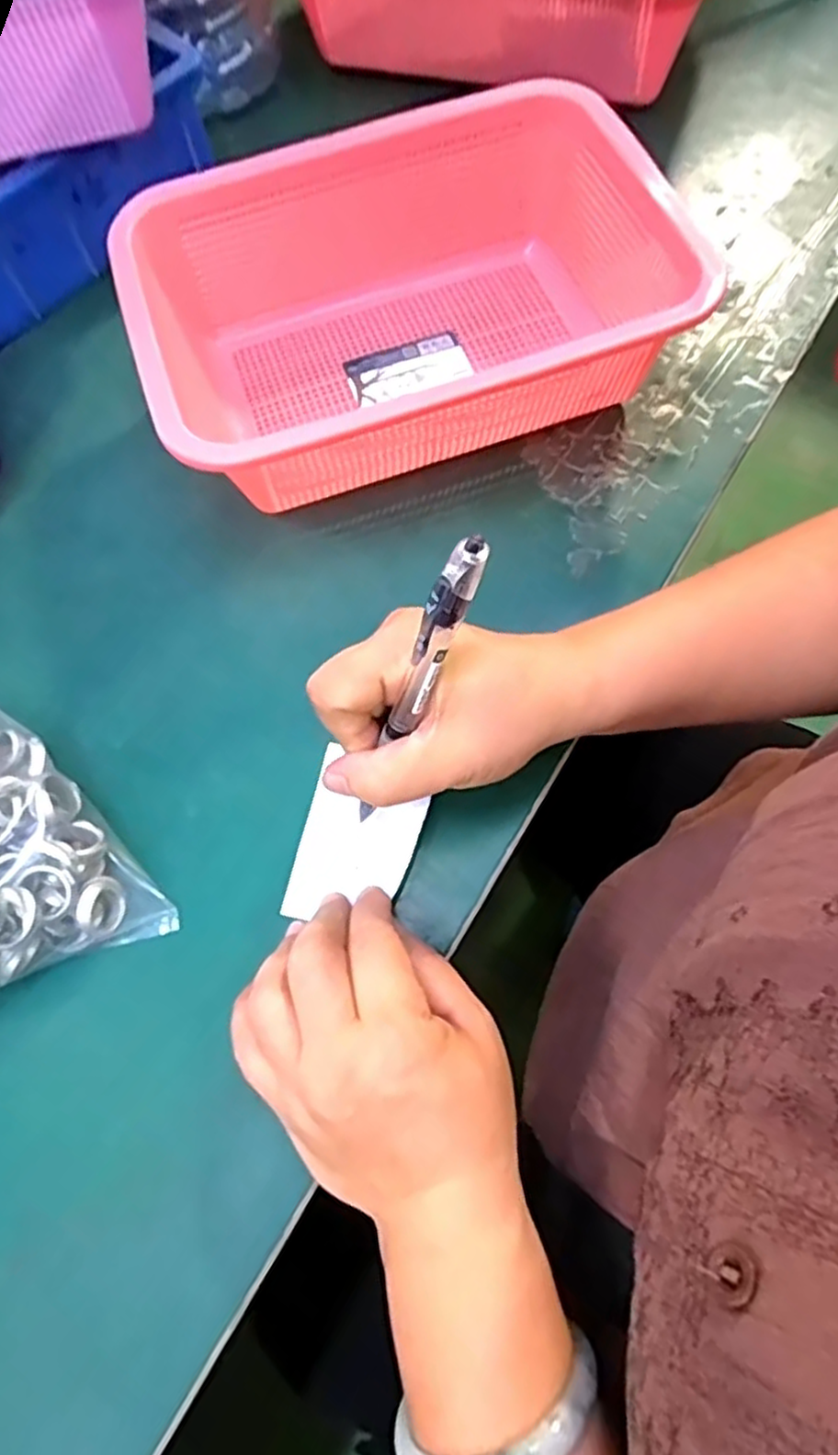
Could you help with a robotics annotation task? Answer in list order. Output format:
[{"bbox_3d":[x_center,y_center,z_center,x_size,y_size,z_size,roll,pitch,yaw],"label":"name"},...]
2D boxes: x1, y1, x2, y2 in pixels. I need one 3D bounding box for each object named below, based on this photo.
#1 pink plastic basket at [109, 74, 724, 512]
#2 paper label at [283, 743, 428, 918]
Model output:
[{"bbox_3d":[-0.011,-0.221,0.370,0.256,0.073,0.198,-18,70,-5],"label":"pink plastic basket"},{"bbox_3d":[-0.027,0.047,0.309,0.053,0.004,0.072,8,67,20],"label":"paper label"}]

